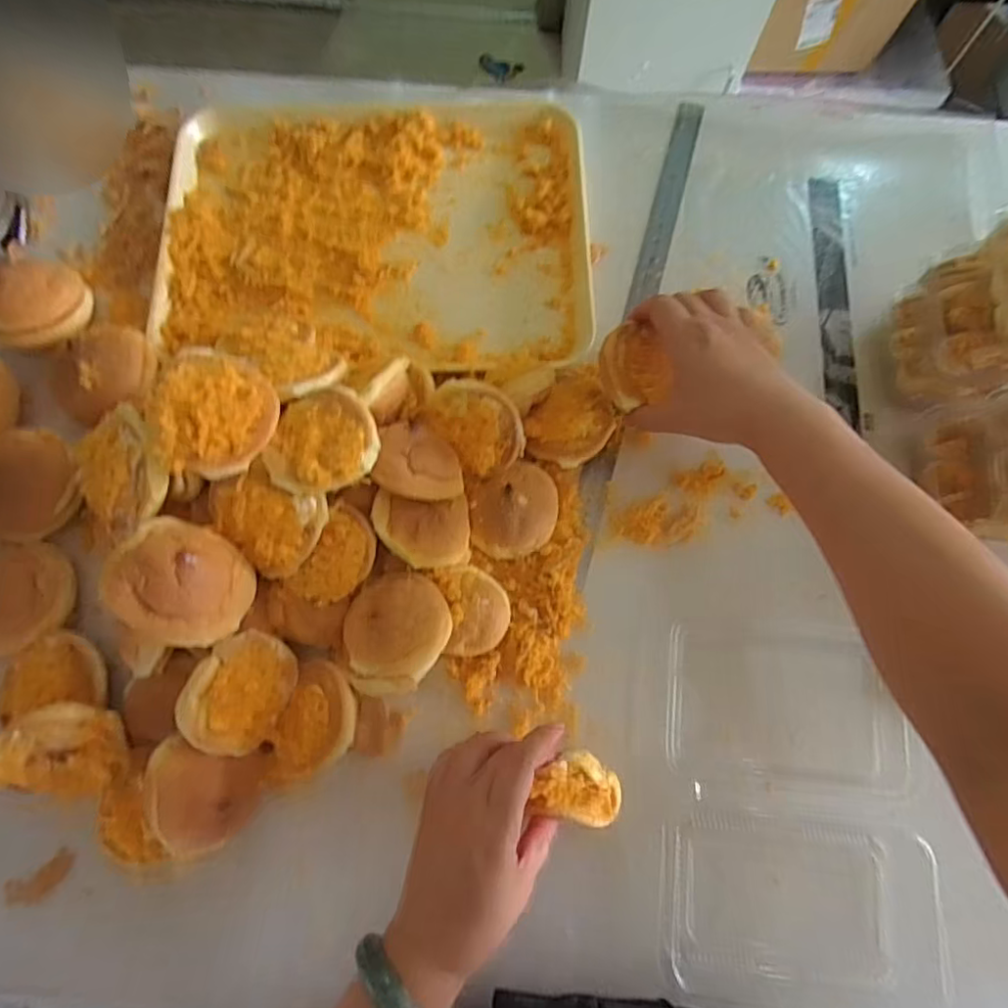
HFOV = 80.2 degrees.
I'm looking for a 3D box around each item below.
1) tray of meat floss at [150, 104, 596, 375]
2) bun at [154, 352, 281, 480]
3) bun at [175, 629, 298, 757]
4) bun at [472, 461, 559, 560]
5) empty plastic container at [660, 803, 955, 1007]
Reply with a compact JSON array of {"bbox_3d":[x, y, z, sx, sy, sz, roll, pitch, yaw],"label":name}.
[{"bbox_3d":[-0.115,-0.251,0.549,0.379,0.025,0.281,1,74,-2],"label":"tray of meat floss"},{"bbox_3d":[-0.190,-0.059,0.391,0.066,0.026,0.081,16,74,3],"label":"bun"},{"bbox_3d":[-0.179,0.126,0.403,0.026,0.073,0.075,8,71,33],"label":"bun"},{"bbox_3d":[0.010,0.002,0.468,0.065,0.030,0.075,8,74,0],"label":"bun"},{"bbox_3d":[0.199,0.278,0.405,0.179,0.034,0.116,7,74,0],"label":"empty plastic container"}]

